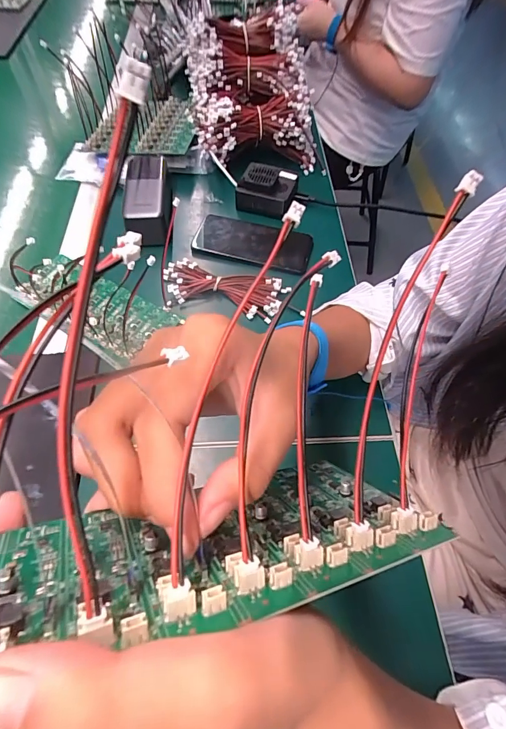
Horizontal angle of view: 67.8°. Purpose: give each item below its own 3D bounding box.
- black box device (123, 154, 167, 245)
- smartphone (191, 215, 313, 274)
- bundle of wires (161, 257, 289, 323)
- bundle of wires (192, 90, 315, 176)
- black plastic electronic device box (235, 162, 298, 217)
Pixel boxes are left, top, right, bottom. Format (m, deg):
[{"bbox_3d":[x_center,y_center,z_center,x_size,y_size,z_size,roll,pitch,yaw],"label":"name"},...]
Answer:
[{"bbox_3d":[-0.144,-0.236,0.524,0.059,0.048,0.141,-5,59,-3],"label":"black box device"},{"bbox_3d":[0.000,-0.169,0.510,0.156,0.010,0.074,14,60,8],"label":"smartphone"},{"bbox_3d":[-0.038,-0.096,0.470,0.153,0.015,0.062,14,60,8],"label":"bundle of wires"},{"bbox_3d":[0.005,-0.361,0.586,0.190,0.080,0.079,-4,59,-2],"label":"bundle of wires"},{"bbox_3d":[0.020,-0.253,0.539,0.076,0.040,0.067,14,60,8],"label":"black plastic electronic device box"}]

